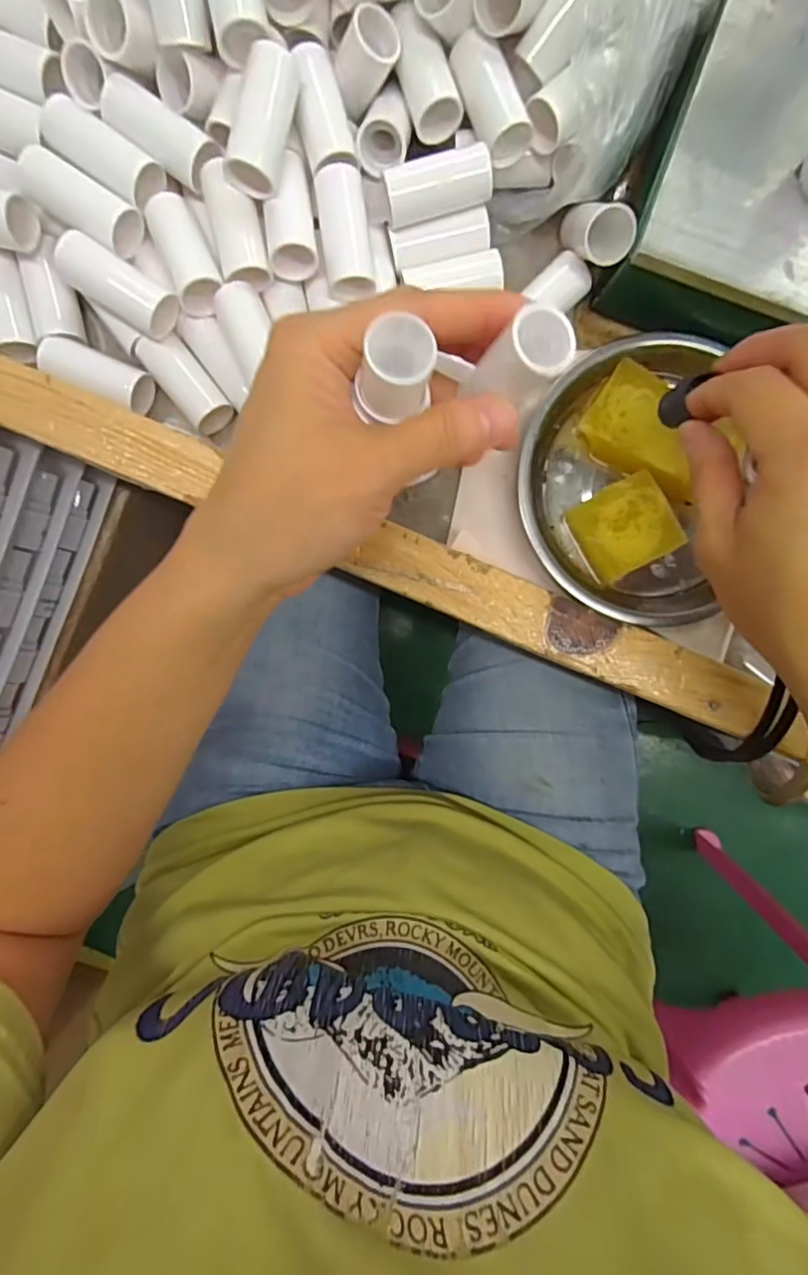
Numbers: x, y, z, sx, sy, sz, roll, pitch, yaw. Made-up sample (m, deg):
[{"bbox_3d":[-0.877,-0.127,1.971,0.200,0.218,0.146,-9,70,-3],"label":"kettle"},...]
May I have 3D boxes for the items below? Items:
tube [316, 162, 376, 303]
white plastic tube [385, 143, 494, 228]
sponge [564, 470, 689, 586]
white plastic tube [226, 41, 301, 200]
[{"bbox_3d":[-0.025,-0.173,0.247,0.021,0.018,0.052,-7,93,-1],"label":"tube"},{"bbox_3d":[0.015,-0.194,0.245,0.045,0.016,0.018,-14,93,-1],"label":"white plastic tube"},{"bbox_3d":[0.107,-0.053,0.273,0.043,0.012,0.039,-29,93,0],"label":"sponge"},{"bbox_3d":[-0.057,-0.208,0.228,0.019,0.017,0.048,14,92,-2],"label":"white plastic tube"}]

